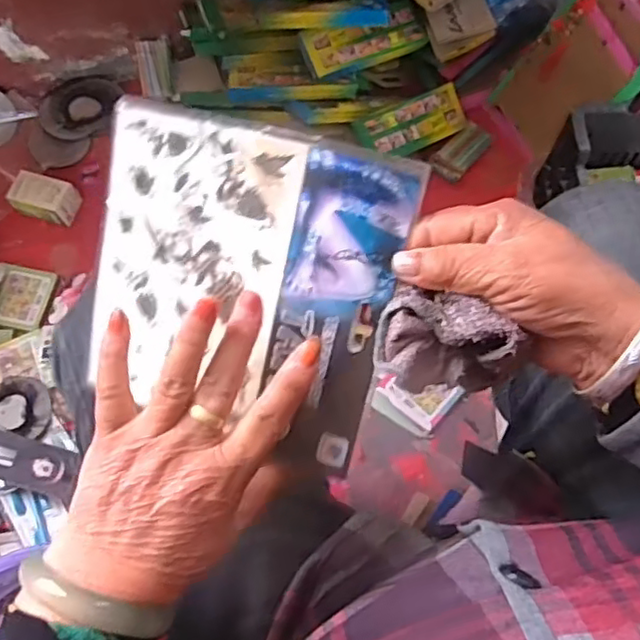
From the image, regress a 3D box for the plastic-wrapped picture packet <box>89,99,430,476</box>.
[{"bbox_3d":[-0.044,-0.022,0.340,0.165,0.015,0.158,18,104,16],"label":"plastic-wrapped picture packet"}]

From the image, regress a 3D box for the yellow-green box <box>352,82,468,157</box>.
[{"bbox_3d":[0.137,-0.286,0.938,0.179,0.017,0.072,-28,98,-22],"label":"yellow-green box"}]

